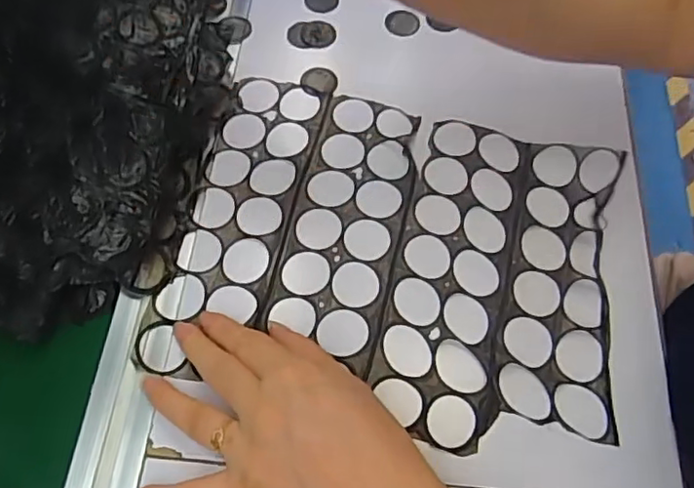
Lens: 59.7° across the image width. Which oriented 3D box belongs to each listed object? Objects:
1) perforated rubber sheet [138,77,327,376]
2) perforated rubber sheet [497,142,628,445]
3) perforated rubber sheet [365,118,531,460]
[{"bbox_3d":[-0.073,-0.021,0.405,0.069,0.004,0.227,14,63,5],"label":"perforated rubber sheet"},{"bbox_3d":[0.143,0.016,0.381,0.070,0.030,0.194,13,65,5],"label":"perforated rubber sheet"},{"bbox_3d":[0.068,0.013,0.393,0.077,0.009,0.225,12,65,4],"label":"perforated rubber sheet"}]

